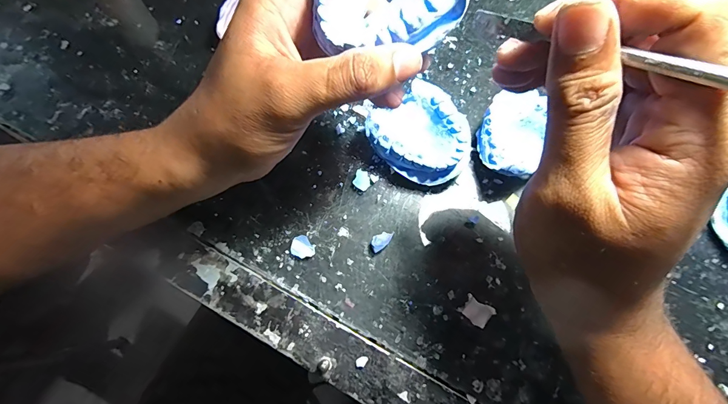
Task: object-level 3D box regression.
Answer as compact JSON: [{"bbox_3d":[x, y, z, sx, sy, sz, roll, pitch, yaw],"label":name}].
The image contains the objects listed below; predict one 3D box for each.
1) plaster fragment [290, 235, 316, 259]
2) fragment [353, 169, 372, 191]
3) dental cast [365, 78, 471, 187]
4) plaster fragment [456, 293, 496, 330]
[{"bbox_3d":[-0.041,0.031,0.246,0.016,0.004,0.014,28,73,11],"label":"plaster fragment"},{"bbox_3d":[-0.001,-0.016,0.263,0.012,0.004,0.015,17,71,7],"label":"fragment"},{"bbox_3d":[0.042,-0.045,0.261,0.061,0.026,0.068,-39,74,-12],"label":"dental cast"},{"bbox_3d":[0.071,0.069,0.231,0.019,0.004,0.015,37,75,13],"label":"plaster fragment"}]

